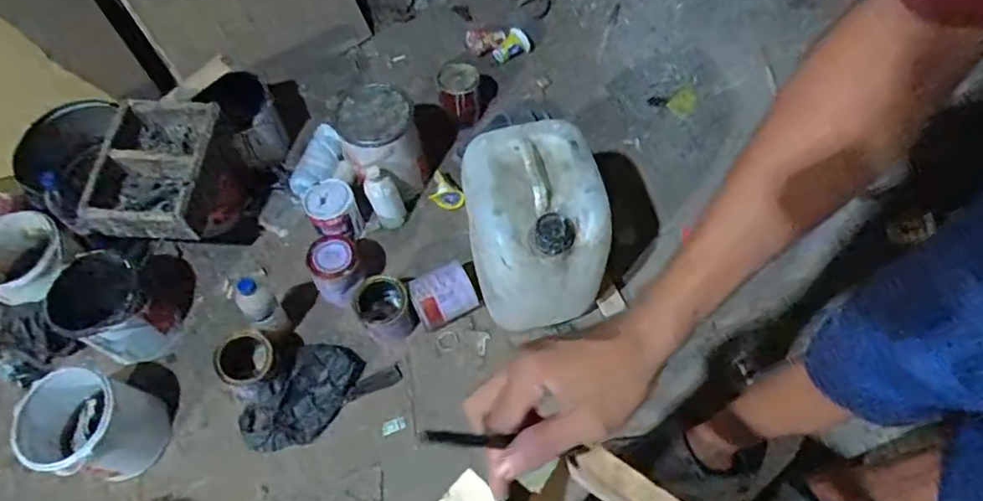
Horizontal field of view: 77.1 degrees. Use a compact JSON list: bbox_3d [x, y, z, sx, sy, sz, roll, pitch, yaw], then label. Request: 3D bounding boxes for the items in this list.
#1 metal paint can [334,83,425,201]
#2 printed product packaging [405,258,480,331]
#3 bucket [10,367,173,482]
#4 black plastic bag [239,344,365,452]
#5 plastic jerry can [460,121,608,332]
[{"bbox_3d":[-0.252,-0.248,1.422,0.173,0.191,0.179,-15,59,-4],"label":"metal paint can"},{"bbox_3d":[-0.105,0.093,1.321,0.136,0.091,0.096,-26,61,-11],"label":"printed product packaging"},{"bbox_3d":[-0.778,0.349,1.211,0.195,0.175,0.193,17,62,14],"label":"bucket"},{"bbox_3d":[-0.388,0.305,1.276,0.155,0.058,0.267,33,67,21],"label":"black plastic bag"},{"bbox_3d":[0.083,-0.022,1.197,0.238,0.377,0.247,-16,60,-5],"label":"plastic jerry can"}]

